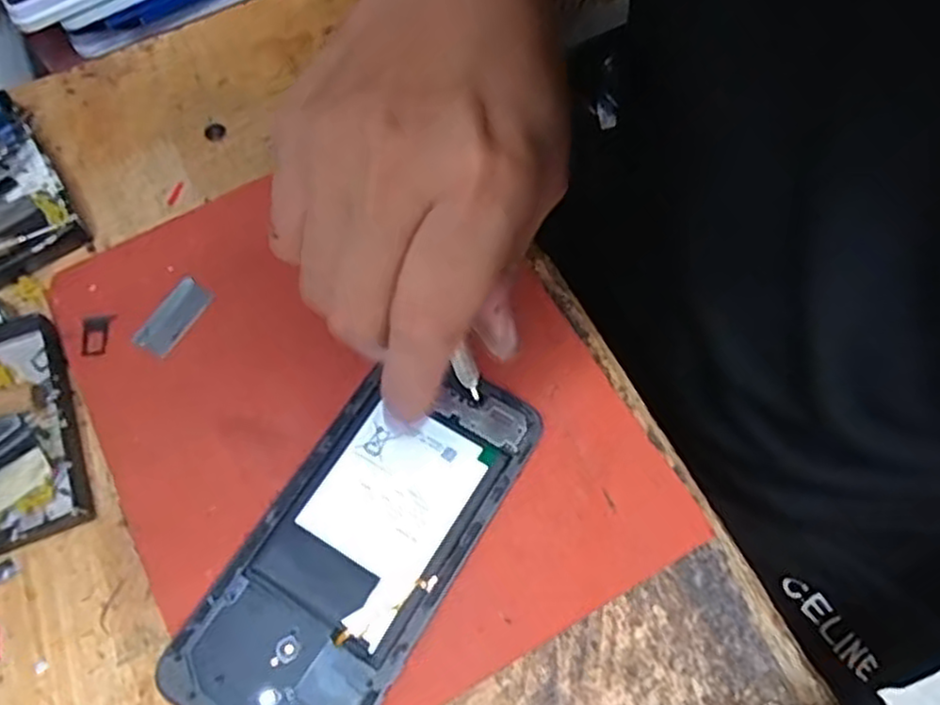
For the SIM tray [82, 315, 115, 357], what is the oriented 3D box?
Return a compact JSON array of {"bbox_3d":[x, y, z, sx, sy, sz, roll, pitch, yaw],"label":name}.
[{"bbox_3d":[-0.170,-0.009,0.334,0.013,0.004,0.019,-3,64,-2],"label":"SIM tray"}]

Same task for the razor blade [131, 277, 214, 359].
[{"bbox_3d":[-0.136,-0.017,0.337,0.019,0.004,0.037,32,71,14],"label":"razor blade"}]

